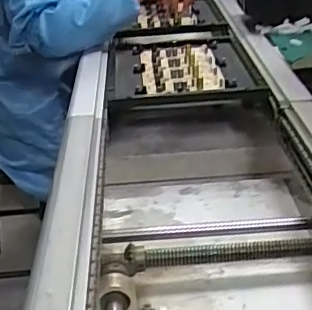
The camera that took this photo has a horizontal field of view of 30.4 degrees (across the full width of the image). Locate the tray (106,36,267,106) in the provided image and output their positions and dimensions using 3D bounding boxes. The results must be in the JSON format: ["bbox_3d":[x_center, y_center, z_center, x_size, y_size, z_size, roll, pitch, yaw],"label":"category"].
[{"bbox_3d":[0.038,-0.149,0.973,0.233,0.020,0.316,-5,27,0],"label":"tray"}]

